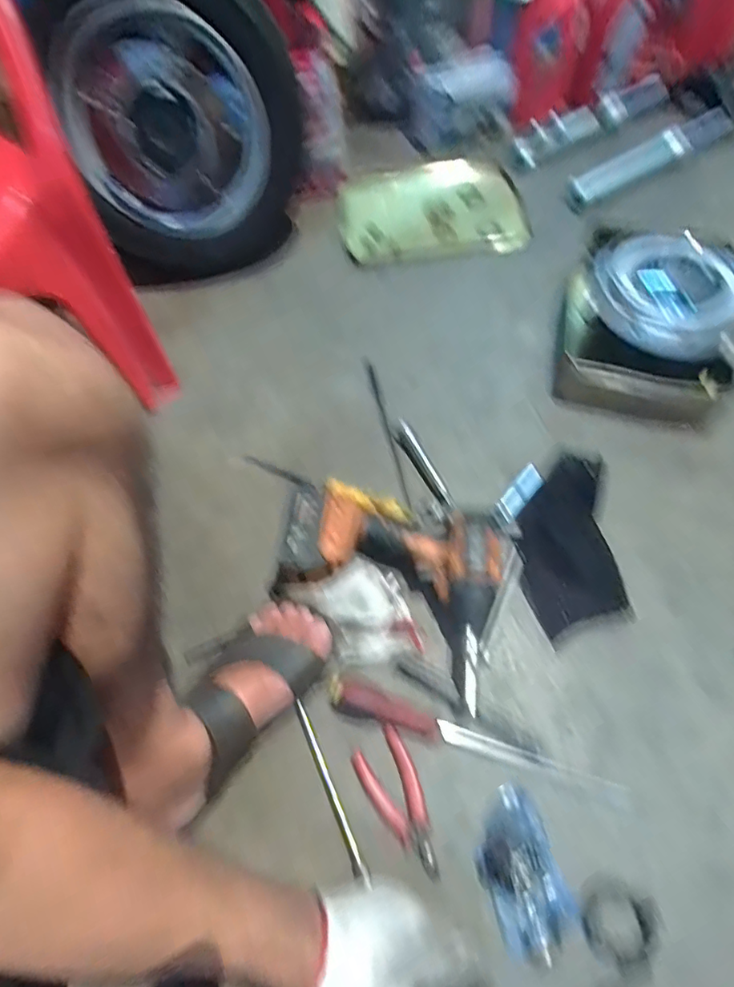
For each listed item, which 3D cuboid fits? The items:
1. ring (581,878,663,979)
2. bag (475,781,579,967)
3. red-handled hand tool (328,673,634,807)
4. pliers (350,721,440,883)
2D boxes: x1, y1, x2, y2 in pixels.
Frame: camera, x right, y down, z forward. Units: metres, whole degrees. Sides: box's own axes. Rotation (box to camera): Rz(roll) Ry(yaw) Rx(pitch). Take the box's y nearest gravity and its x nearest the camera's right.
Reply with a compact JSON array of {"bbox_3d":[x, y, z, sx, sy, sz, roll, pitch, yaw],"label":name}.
[{"bbox_3d":[0.219,0.374,0.449,0.063,0.004,0.059,-2,63,3],"label":"ring"},{"bbox_3d":[0.138,0.339,0.467,0.067,0.024,0.125,-20,63,-6],"label":"bag"},{"bbox_3d":[0.106,0.247,0.522,0.301,0.018,0.033,14,65,11],"label":"red-handled hand tool"},{"bbox_3d":[0.034,0.302,0.507,0.054,0.009,0.126,-27,64,-10],"label":"pliers"}]

